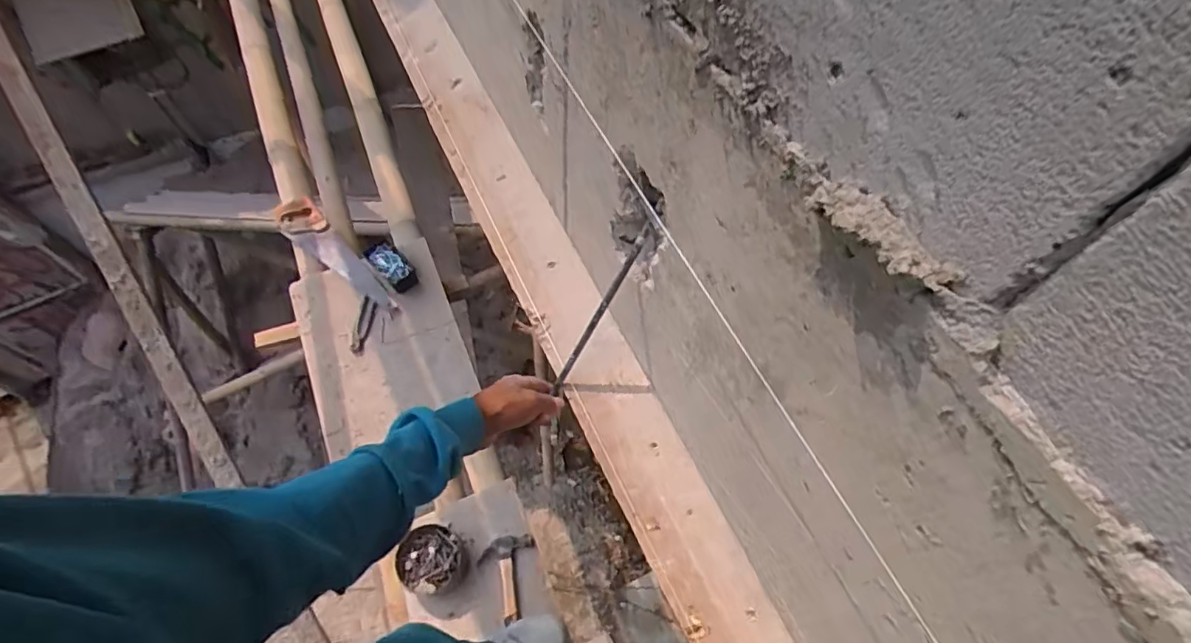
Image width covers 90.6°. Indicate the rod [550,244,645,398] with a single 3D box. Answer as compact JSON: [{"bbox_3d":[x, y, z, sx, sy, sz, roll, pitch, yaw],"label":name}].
[{"bbox_3d":[0.001,-0.001,0.627,0.011,0.222,0.007,-16,60,-40],"label":"rod"}]

